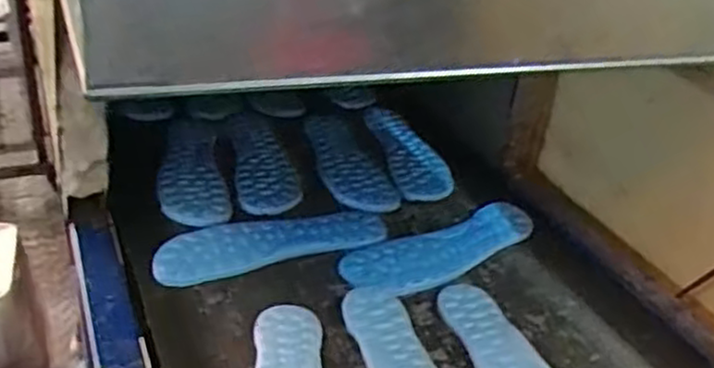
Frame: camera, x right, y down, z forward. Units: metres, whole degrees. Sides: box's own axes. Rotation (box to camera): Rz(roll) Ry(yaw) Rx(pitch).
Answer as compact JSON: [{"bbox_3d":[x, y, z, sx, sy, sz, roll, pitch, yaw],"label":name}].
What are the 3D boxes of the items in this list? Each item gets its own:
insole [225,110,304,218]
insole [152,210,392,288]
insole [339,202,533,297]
[{"bbox_3d":[-0.128,-0.032,0.967,0.077,0.014,0.237,-3,31,-15],"label":"insole"},{"bbox_3d":[-0.094,0.063,0.816,0.262,0.015,0.084,-10,34,-25],"label":"insole"},{"bbox_3d":[0.101,0.073,0.835,0.260,0.010,0.084,-16,37,-33],"label":"insole"}]

